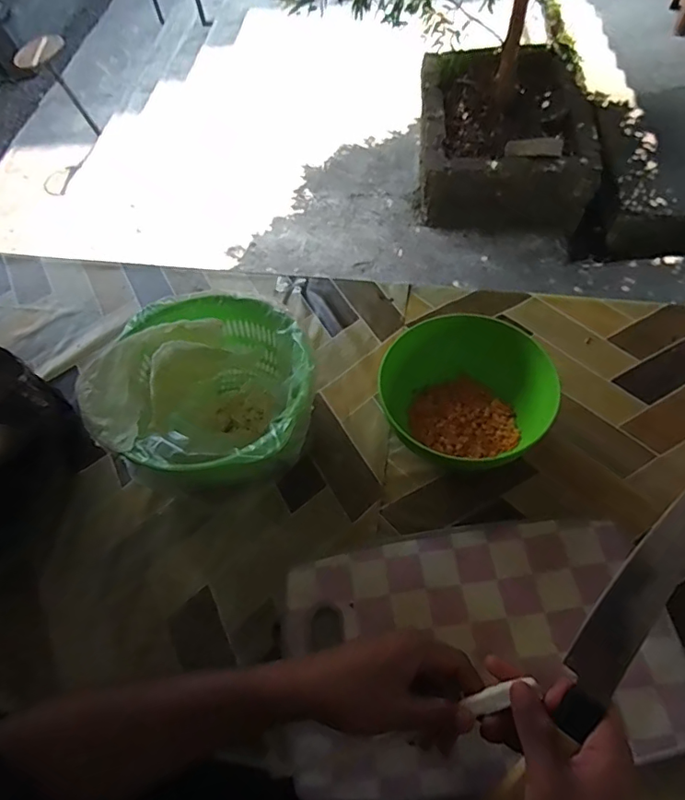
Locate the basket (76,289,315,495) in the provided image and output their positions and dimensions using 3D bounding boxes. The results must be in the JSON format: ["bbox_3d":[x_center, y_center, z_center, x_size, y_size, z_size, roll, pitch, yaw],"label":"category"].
[{"bbox_3d":[-0.137,0.000,0.580,0.212,0.131,0.215,-2,56,2],"label":"basket"}]

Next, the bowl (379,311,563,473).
[{"bbox_3d":[0.141,-0.007,0.594,0.178,0.092,0.161,-18,57,-9],"label":"bowl"}]

